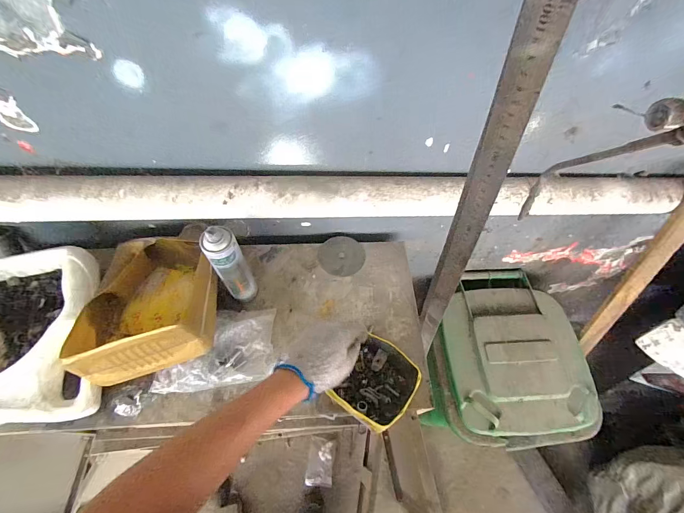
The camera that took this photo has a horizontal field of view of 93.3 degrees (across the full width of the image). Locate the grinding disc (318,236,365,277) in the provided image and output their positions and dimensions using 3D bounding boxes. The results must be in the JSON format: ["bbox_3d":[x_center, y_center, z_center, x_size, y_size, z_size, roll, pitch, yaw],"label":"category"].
[{"bbox_3d":[0.000,-0.001,0.729,0.103,0.004,0.097,1,63,-2],"label":"grinding disc"}]

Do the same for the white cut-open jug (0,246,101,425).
[{"bbox_3d":[-0.545,0.131,0.555,0.212,0.106,0.319,-15,60,-12],"label":"white cut-open jug"}]

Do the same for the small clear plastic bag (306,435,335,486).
[{"bbox_3d":[-0.075,0.734,1.155,0.091,0.017,0.142,5,58,1],"label":"small clear plastic bag"}]

